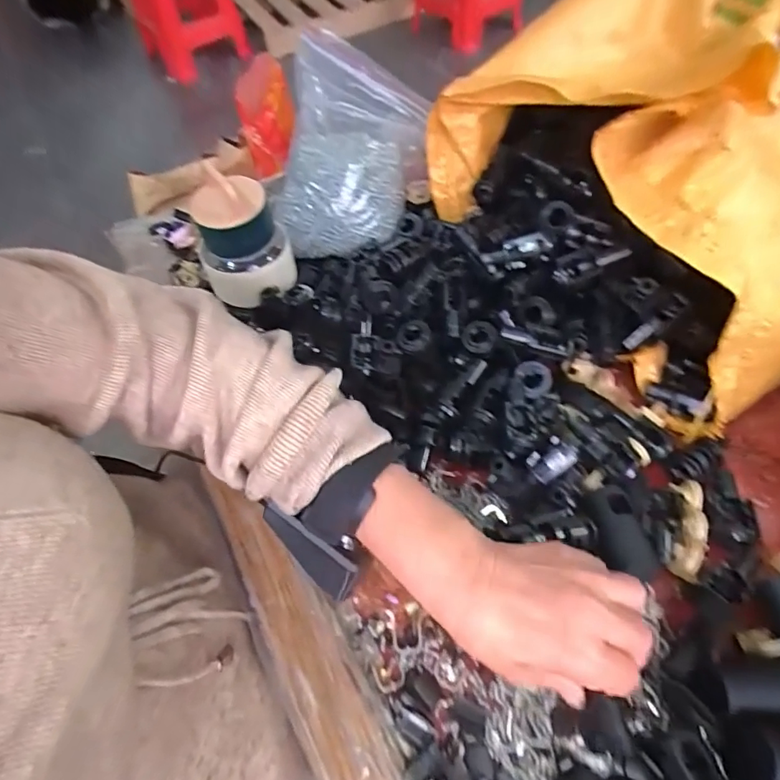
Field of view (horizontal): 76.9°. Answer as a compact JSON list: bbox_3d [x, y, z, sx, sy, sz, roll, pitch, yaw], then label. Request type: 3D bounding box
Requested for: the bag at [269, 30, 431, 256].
[{"bbox_3d":[-0.034,-0.227,0.470,0.129,0.119,0.162,5,58,7],"label":"bag"}]

